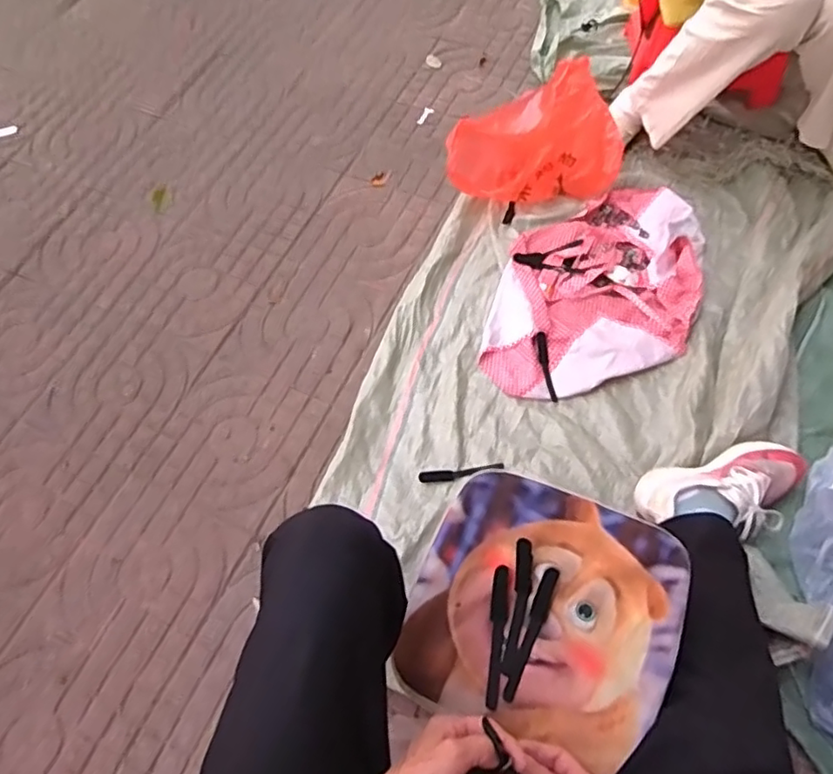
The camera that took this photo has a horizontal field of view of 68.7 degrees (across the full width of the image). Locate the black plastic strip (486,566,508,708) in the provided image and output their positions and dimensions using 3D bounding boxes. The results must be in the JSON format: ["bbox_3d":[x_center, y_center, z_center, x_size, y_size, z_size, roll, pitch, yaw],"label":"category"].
[{"bbox_3d":[0.083,0.250,0.615,0.017,0.011,0.132,5,63,5],"label":"black plastic strip"}]

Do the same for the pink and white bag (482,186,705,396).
[{"bbox_3d":[0.323,-0.186,1.083,0.331,0.055,0.489,16,64,10],"label":"pink and white bag"}]

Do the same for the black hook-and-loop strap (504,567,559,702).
[{"bbox_3d":[0.119,0.250,0.617,0.018,0.014,0.133,20,65,12],"label":"black hook-and-loop strap"}]

